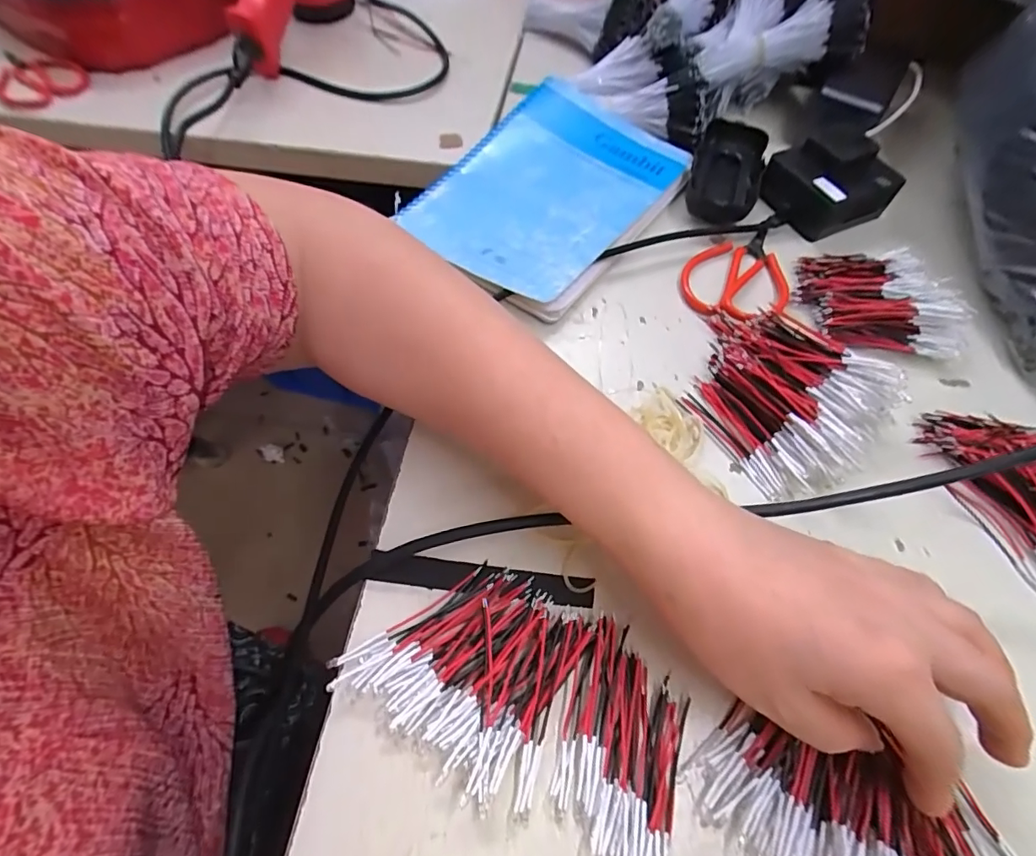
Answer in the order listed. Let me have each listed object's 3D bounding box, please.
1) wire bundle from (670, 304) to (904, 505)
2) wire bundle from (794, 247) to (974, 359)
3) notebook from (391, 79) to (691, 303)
[{"bbox_3d":[0.156,-0.027,0.302,0.100,0.037,0.119,-36,69,-18],"label":"wire bundle"},{"bbox_3d":[0.252,-0.094,0.351,0.095,0.024,0.092,6,63,1],"label":"wire bundle"},{"bbox_3d":[0.024,-0.189,0.392,0.150,0.027,0.213,37,67,16],"label":"notebook"}]

